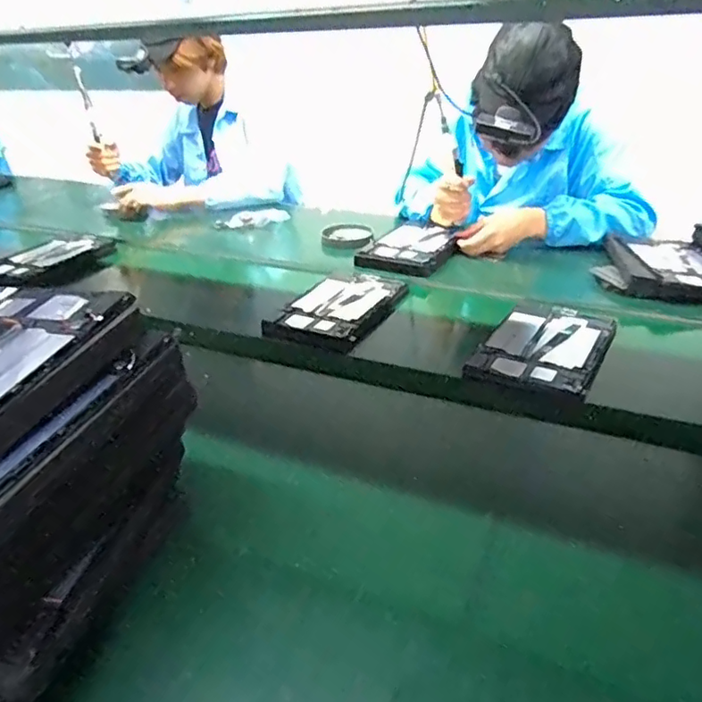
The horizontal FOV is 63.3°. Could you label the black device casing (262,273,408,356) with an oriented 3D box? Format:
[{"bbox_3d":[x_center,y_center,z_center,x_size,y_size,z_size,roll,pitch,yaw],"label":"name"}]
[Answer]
[{"bbox_3d":[-0.024,-0.068,0.948,0.164,0.030,0.245,12,32,24],"label":"black device casing"}]

